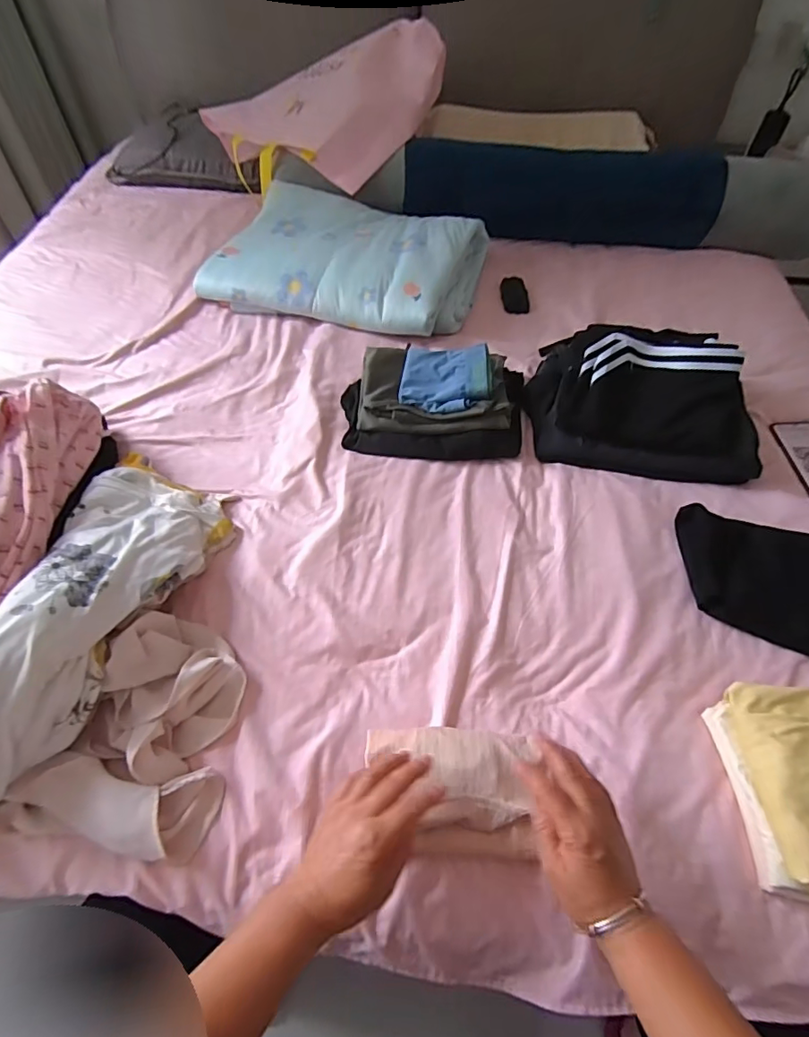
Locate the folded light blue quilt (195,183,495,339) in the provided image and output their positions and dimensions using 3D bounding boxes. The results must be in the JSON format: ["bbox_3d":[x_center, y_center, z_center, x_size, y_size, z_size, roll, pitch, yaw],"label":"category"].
[{"bbox_3d":[-0.118,-0.540,1.057,0.534,0.102,0.359,16,55,11],"label":"folded light blue quilt"}]

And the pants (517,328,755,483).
[{"bbox_3d":[0.369,-0.209,0.801,0.328,0.125,0.264,9,54,6],"label":"pants"}]

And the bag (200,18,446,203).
[{"bbox_3d":[-0.165,-0.965,1.184,0.525,0.082,0.439,-40,75,0],"label":"bag"}]

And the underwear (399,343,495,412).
[{"bbox_3d":[0.066,-0.227,0.811,0.140,0.039,0.129,3,53,1],"label":"underwear"}]

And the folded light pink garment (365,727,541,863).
[{"bbox_3d":[0.044,0.267,0.504,0.163,0.027,0.111,2,53,1],"label":"folded light pink garment"}]

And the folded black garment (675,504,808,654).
[{"bbox_3d":[0.505,0.084,0.635,0.304,0.039,0.167,14,54,10],"label":"folded black garment"}]

